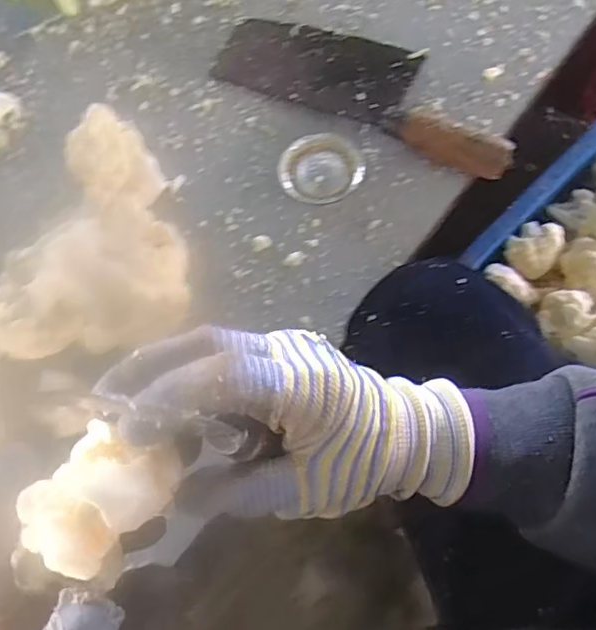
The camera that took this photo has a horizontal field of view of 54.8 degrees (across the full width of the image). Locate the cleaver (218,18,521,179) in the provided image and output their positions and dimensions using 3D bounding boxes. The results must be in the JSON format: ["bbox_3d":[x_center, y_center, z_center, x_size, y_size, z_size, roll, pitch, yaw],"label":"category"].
[{"bbox_3d":[0.056,-0.195,0.471,0.264,0.033,0.095,28,74,12],"label":"cleaver"}]

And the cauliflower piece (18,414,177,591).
[{"bbox_3d":[-0.073,0.067,0.213,0.040,0.036,0.048,22,73,10],"label":"cauliflower piece"}]

